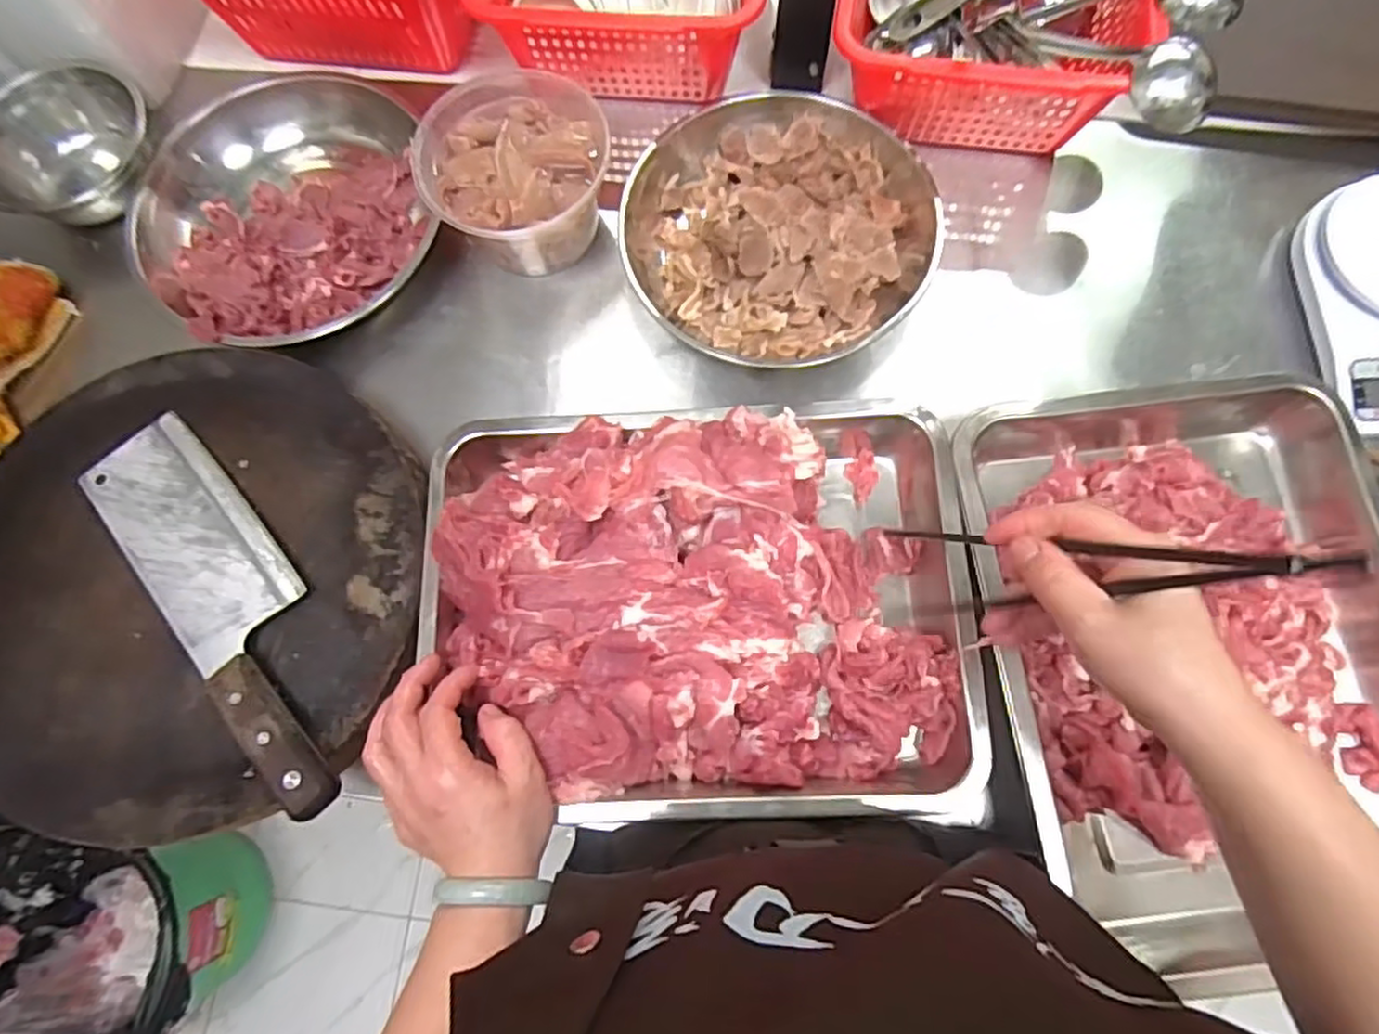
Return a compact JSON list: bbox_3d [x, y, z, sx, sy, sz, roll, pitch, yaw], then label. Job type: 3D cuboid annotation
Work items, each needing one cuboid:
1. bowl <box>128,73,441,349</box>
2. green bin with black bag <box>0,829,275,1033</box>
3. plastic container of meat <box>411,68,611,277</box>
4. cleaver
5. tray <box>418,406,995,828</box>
[{"bbox_3d":[-0.316,-0.232,0.550,0.224,0.073,0.183,-17,75,-3],"label":"bowl"},{"bbox_3d":[-0.844,0.626,1.053,0.309,0.285,0.323,-9,75,0],"label":"green bin with black bag"},{"bbox_3d":[-0.134,-0.266,0.556,0.134,0.095,0.130,-1,75,2],"label":"plastic container of meat"},{"bbox_3d":[-0.302,0.055,0.462,0.080,0.024,0.293,-40,77,-9],"label":"cleaver"},{"bbox_3d":[0.004,0.056,0.454,0.343,0.066,0.261,-3,75,1],"label":"tray"}]

